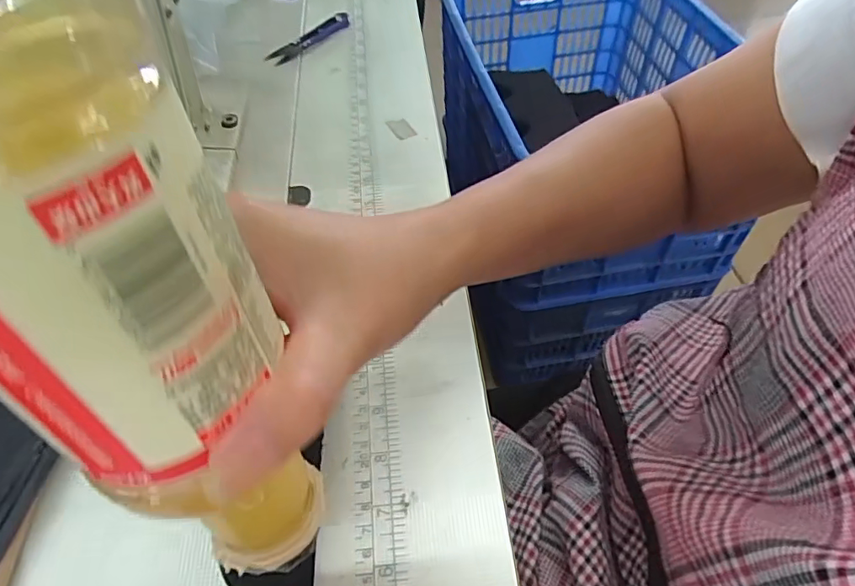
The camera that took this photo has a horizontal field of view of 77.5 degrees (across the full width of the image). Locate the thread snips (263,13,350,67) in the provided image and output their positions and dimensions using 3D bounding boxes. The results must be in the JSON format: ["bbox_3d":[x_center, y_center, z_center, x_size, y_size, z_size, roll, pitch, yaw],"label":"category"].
[{"bbox_3d":[-0.108,-0.234,0.491,0.096,0.017,0.021,-38,61,-25],"label":"thread snips"}]

